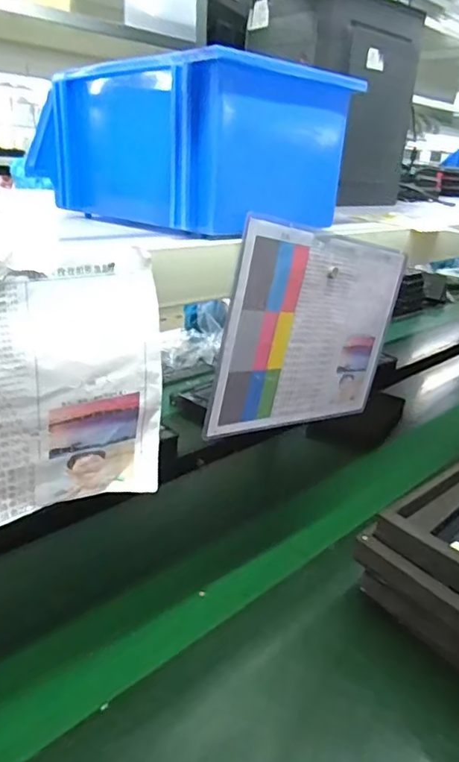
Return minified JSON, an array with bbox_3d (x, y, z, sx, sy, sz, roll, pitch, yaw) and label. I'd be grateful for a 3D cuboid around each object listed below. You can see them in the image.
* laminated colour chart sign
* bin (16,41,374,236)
[{"bbox_3d":[0.099,-0.051,0.614,0.288,0.215,0.007,-4,23,-45],"label":"laminated colour chart sign"},{"bbox_3d":[-0.053,-0.246,0.589,0.200,0.137,0.314,-16,29,-40],"label":"bin"}]

